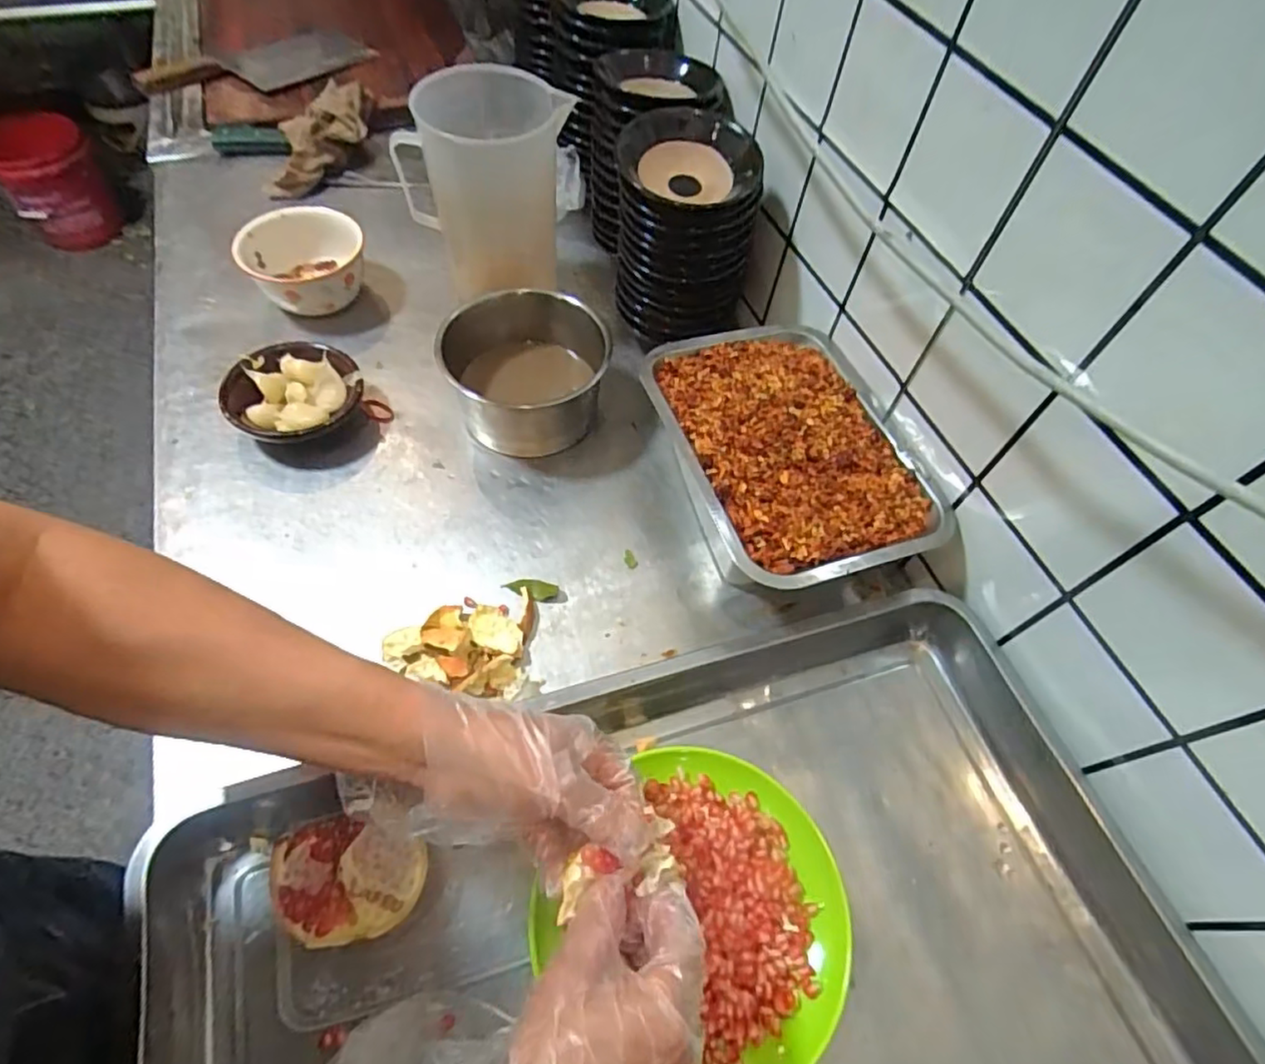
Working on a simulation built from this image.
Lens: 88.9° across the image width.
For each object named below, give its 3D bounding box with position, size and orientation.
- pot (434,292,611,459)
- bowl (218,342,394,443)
[{"bbox_3d":[-0.100,-0.153,0.620,0.143,0.089,0.135,2,57,-3],"label":"pot"},{"bbox_3d":[-0.316,-0.125,0.611,0.118,0.045,0.111,2,57,-3],"label":"bowl"}]

